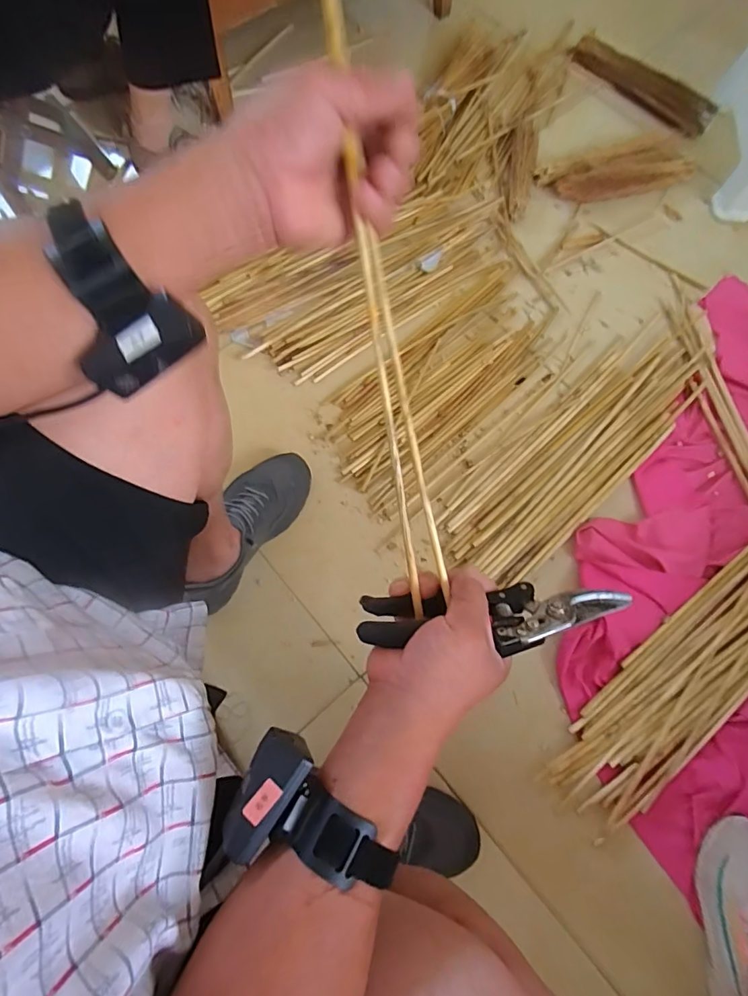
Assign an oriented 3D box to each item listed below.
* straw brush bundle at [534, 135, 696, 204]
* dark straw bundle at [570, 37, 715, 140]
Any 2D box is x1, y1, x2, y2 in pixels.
[{"bbox_3d":[0.493,-0.669,0.986,0.305,0.022,0.118,-14,74,-3],"label":"straw brush bundle"},{"bbox_3d":[0.566,-0.898,1.035,0.074,0.056,0.343,-35,76,-15],"label":"dark straw bundle"}]

